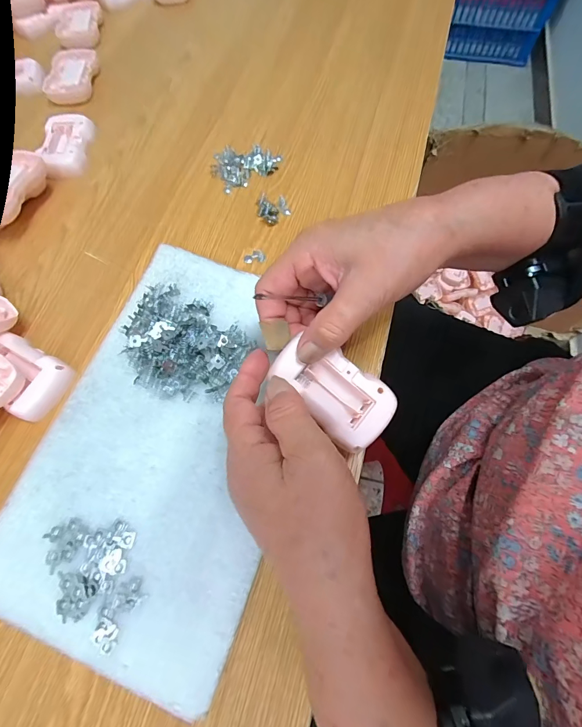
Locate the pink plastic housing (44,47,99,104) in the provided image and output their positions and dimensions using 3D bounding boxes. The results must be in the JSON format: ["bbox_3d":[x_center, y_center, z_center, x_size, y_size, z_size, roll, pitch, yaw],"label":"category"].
[{"bbox_3d":[-0.279,-0.369,0.434,0.059,0.015,0.096,-4,69,-1],"label":"pink plastic housing"}]

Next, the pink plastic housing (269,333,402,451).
[{"bbox_3d":[0.030,0.016,0.235,0.048,0.016,0.084,-44,87,-11],"label":"pink plastic housing"}]

